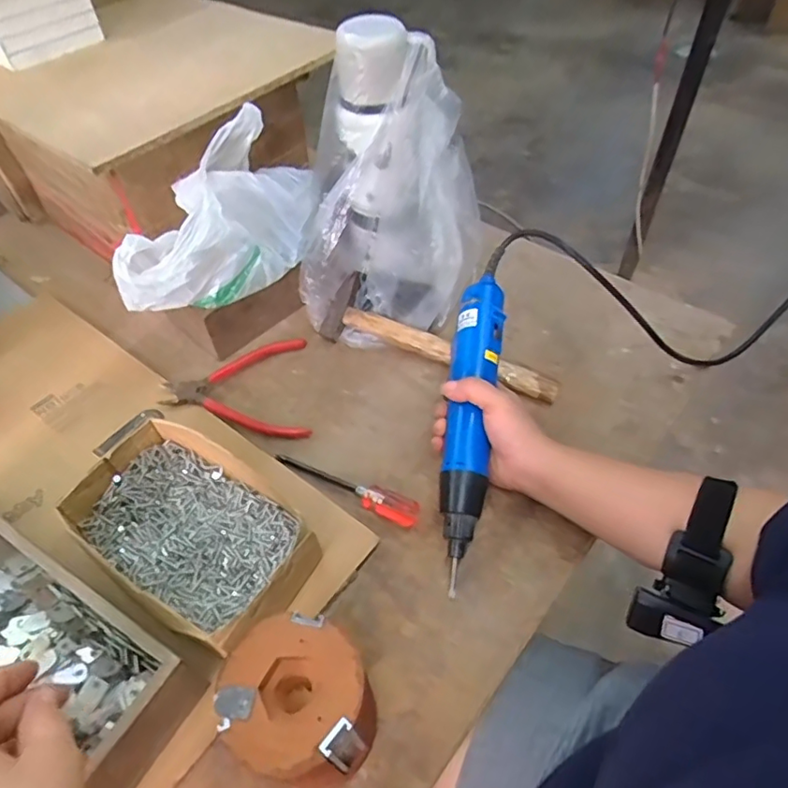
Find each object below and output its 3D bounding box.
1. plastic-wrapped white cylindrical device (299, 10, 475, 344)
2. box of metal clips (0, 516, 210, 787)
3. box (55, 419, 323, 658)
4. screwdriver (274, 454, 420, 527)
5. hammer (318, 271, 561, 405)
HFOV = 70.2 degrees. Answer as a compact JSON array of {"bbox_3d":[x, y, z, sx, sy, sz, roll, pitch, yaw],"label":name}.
[{"bbox_3d":[-0.005,-0.176,0.527,0.162,0.247,0.140,9,53,10],"label":"plastic-wrapped white cylindrical device"},{"bbox_3d":[-0.267,0.154,0.379,0.287,0.063,0.102,25,57,21],"label":"box of metal clips"},{"bbox_3d":[-0.148,0.105,0.424,0.187,0.059,0.110,28,58,22],"label":"box"},{"bbox_3d":[-0.044,0.077,0.472,0.136,0.017,0.023,19,55,17],"label":"screwdriver"},{"bbox_3d":[0.046,-0.053,0.560,0.244,0.042,0.064,21,56,18],"label":"hammer"}]

